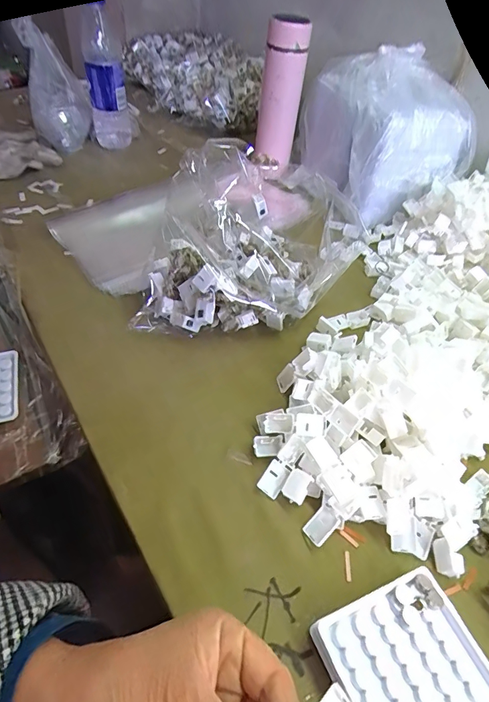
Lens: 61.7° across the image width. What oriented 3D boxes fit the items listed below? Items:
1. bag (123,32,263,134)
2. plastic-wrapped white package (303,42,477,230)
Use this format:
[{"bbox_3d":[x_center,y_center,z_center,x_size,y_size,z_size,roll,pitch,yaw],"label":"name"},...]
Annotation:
[{"bbox_3d":[-0.115,-0.595,0.893,0.238,0.091,0.354,-12,51,-17],"label":"bag"},{"bbox_3d":[0.206,-0.331,0.629,0.165,0.184,0.223,-10,49,-13],"label":"plastic-wrapped white package"}]

